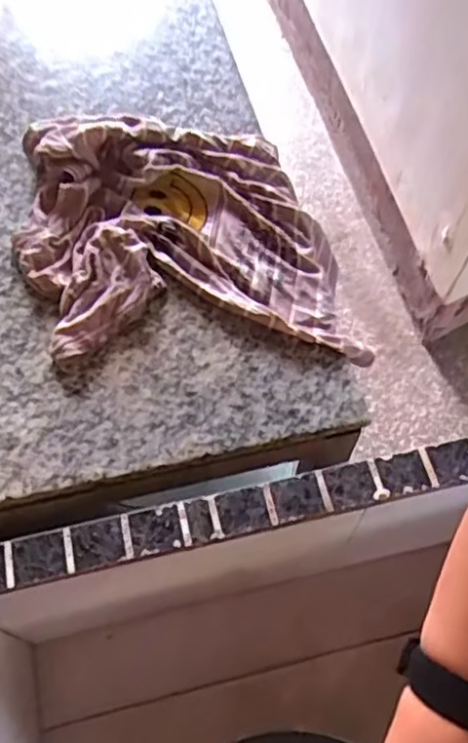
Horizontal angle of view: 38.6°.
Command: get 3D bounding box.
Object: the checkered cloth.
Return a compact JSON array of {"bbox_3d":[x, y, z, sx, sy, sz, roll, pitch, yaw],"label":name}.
[{"bbox_3d":[-0.047,-0.123,0.564,0.259,0.042,0.235,-4,60,-4],"label":"checkered cloth"}]

